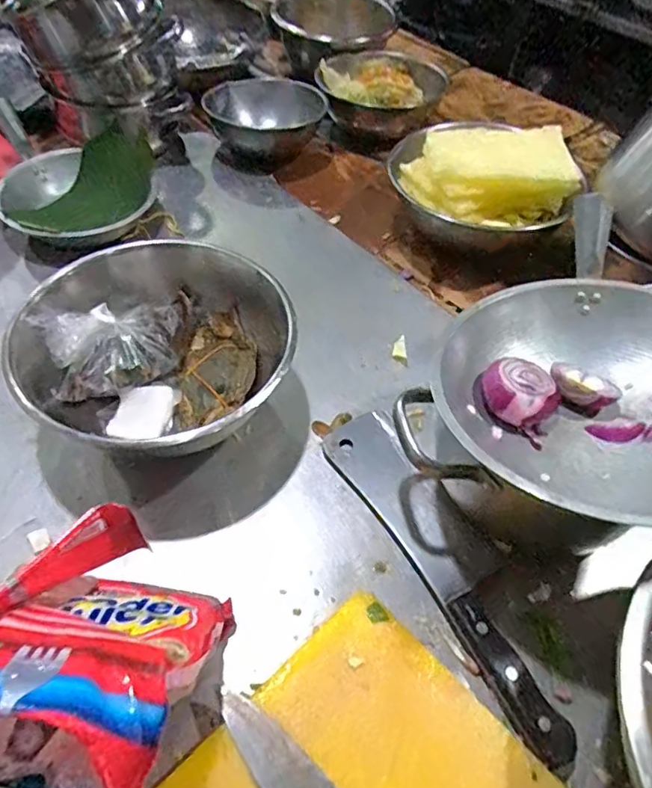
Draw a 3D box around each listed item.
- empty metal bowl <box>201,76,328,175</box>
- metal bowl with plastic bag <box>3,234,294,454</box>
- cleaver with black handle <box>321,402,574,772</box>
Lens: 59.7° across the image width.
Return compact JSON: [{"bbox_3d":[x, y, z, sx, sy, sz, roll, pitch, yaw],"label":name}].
[{"bbox_3d":[-0.097,-0.429,0.898,0.191,0.065,0.156,2,52,-2],"label":"empty metal bowl"},{"bbox_3d":[-0.160,-0.027,0.554,0.243,0.114,0.244,2,52,-2],"label":"metal bowl with plastic bag"},{"bbox_3d":[0.110,0.141,0.500,0.079,0.027,0.325,-23,57,-20],"label":"cleaver with black handle"}]

